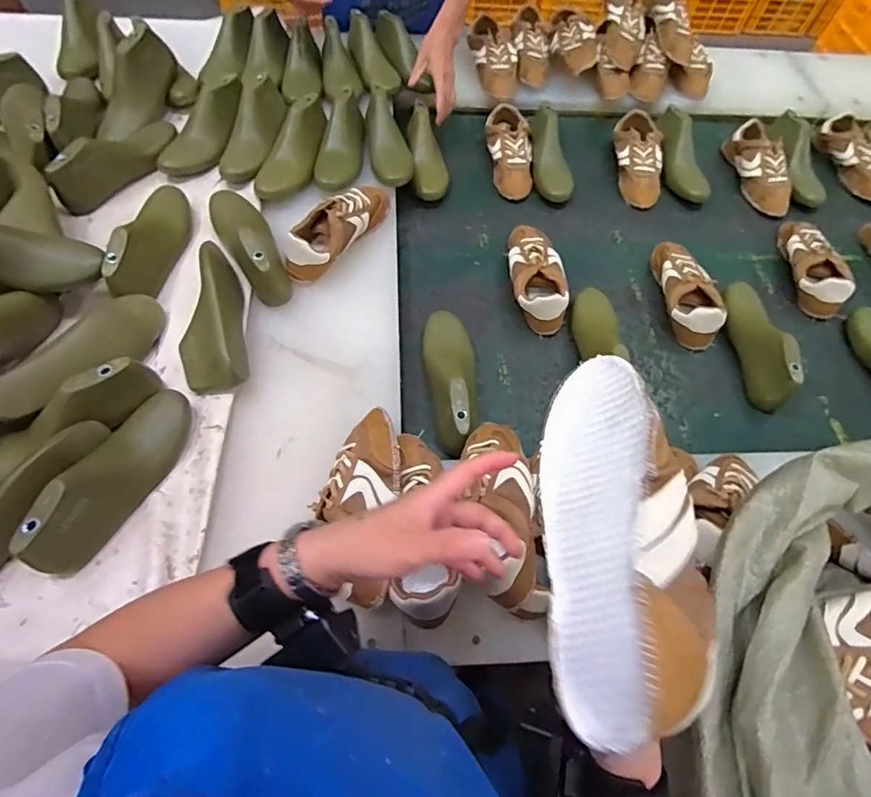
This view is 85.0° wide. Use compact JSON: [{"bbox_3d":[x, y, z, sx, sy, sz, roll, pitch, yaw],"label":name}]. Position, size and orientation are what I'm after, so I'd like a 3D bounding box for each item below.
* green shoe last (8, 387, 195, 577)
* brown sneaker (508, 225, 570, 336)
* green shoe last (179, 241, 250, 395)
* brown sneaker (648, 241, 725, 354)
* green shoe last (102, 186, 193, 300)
[{"bbox_3d":[-0.376,0.085,0.561,0.069,0.083,0.233,13,63,4],"label":"green shoe last"},{"bbox_3d":[0.176,-0.218,0.831,0.092,0.063,0.225,-1,63,-3],"label":"brown sneaker"},{"bbox_3d":[-0.325,-0.120,0.681,0.089,0.065,0.235,-11,64,-8],"label":"green shoe last"},{"bbox_3d":[0.434,-0.196,0.828,0.083,0.068,0.227,-1,63,-3],"label":"brown sneaker"},{"bbox_3d":[-0.438,-0.254,0.733,0.073,0.074,0.241,0,63,-3],"label":"green shoe last"}]

